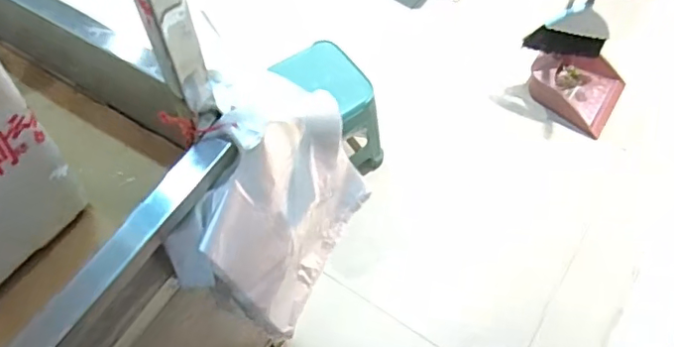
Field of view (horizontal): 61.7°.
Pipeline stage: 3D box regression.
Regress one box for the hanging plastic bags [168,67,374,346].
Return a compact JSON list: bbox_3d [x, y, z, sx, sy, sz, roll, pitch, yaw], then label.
[{"bbox_3d":[-0.058,0.033,0.593,0.056,0.268,0.238,15,58,31],"label":"hanging plastic bags"}]

